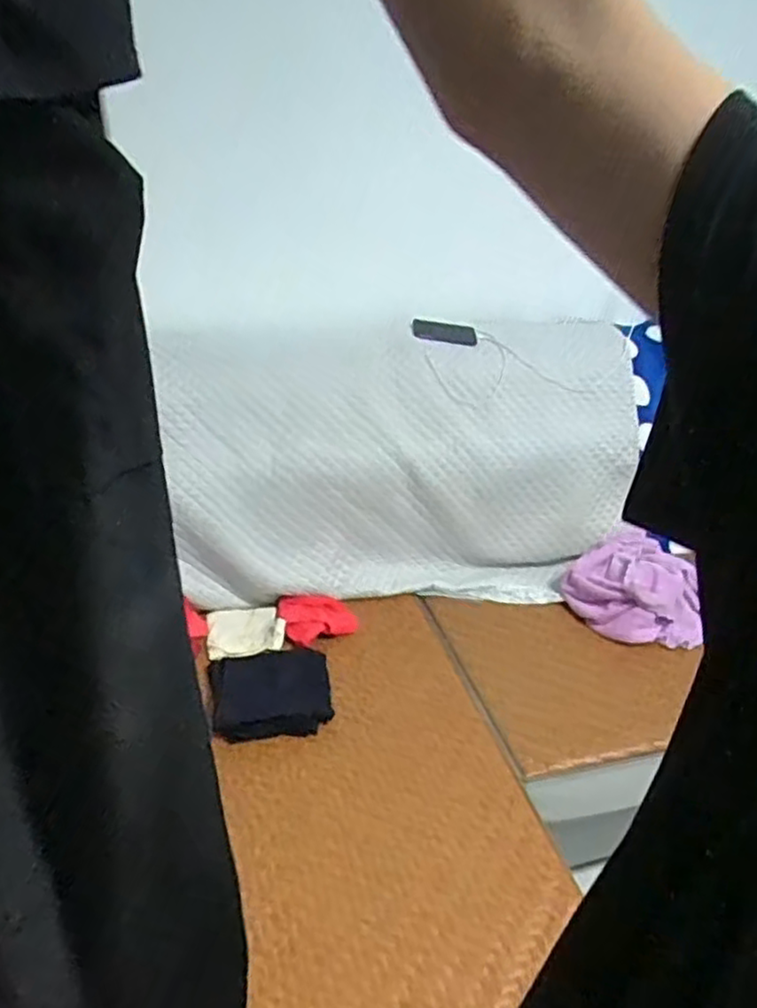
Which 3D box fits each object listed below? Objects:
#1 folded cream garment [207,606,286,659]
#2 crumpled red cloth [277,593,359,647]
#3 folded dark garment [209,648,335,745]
[{"bbox_3d":[-0.285,0.268,1.521,0.158,0.026,0.159,-4,28,-13],"label":"folded cream garment"},{"bbox_3d":[-0.134,0.242,1.543,0.150,0.032,0.137,-10,30,-24],"label":"crumpled red cloth"},{"bbox_3d":[-0.206,0.350,1.363,0.220,0.027,0.234,-2,27,-9],"label":"folded dark garment"}]

